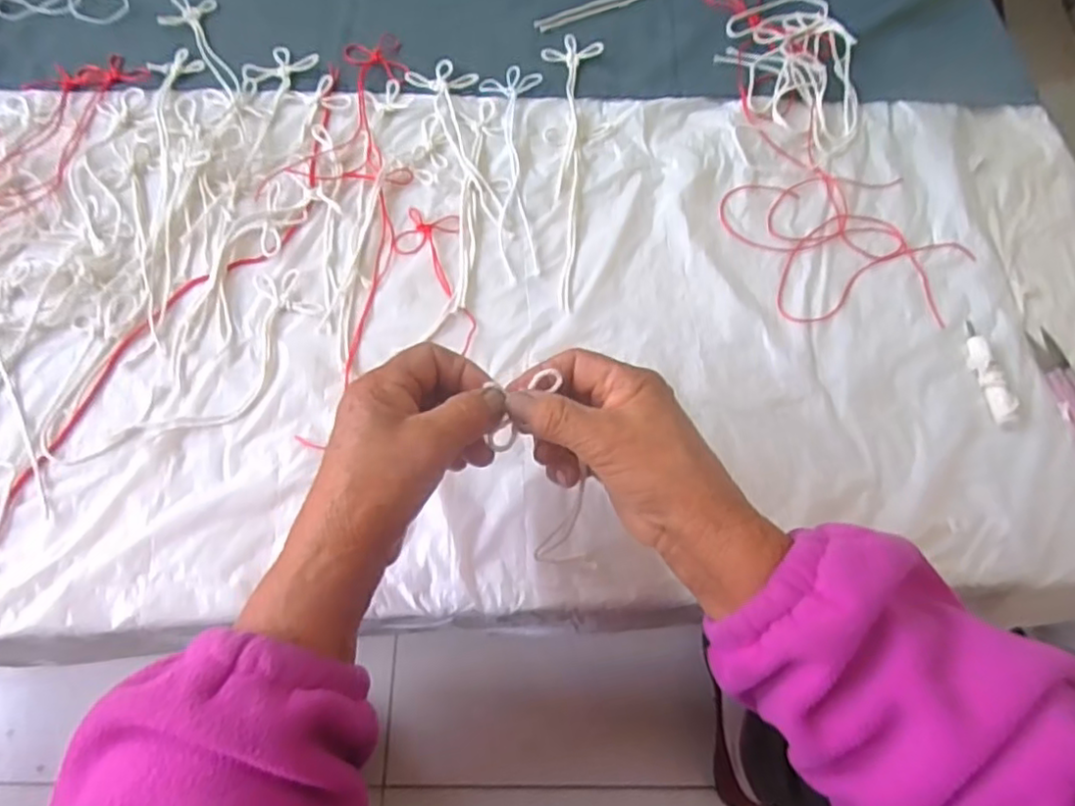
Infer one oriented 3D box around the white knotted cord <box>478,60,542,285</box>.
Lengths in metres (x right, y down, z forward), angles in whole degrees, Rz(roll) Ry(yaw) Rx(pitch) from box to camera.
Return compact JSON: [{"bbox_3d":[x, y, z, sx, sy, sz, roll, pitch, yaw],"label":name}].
[{"bbox_3d":[-0.022,-0.186,0.509,0.047,0.004,0.202,1,67,-3],"label":"white knotted cord"}]

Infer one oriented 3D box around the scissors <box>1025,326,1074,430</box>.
[{"bbox_3d":[0.388,-0.007,0.467,0.029,0.006,0.101,-11,68,-8],"label":"scissors"}]

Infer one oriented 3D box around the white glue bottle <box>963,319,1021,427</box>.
[{"bbox_3d":[0.323,-0.022,0.463,0.019,0.013,0.083,-4,68,-5],"label":"white glue bottle"}]

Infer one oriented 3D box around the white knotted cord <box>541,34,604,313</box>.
[{"bbox_3d":[0.019,-0.196,0.520,0.045,0.007,0.273,6,67,-1],"label":"white knotted cord"}]

